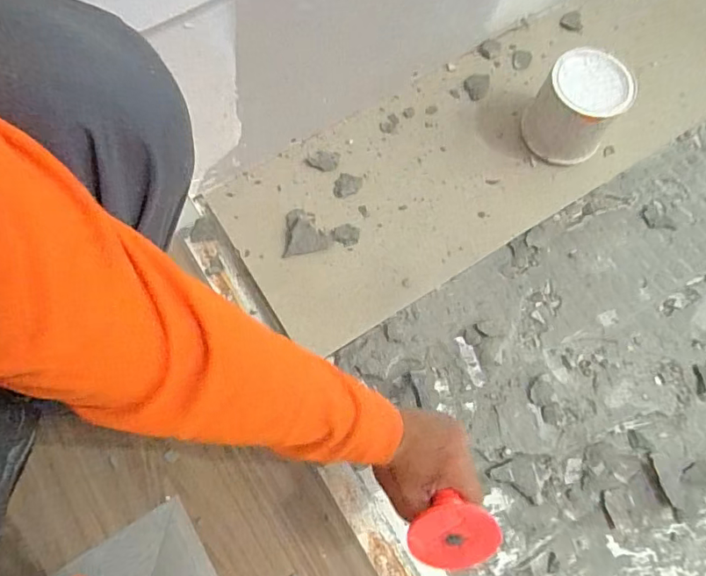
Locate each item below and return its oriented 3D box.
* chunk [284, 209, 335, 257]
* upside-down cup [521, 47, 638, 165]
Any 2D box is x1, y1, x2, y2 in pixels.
[{"bbox_3d":[-0.062,-0.076,0.657,0.063,0.011,0.062,-9,74,-4],"label":"chunk"},{"bbox_3d":[0.294,-0.236,0.664,0.104,0.111,0.101,0,73,-2],"label":"upside-down cup"}]

